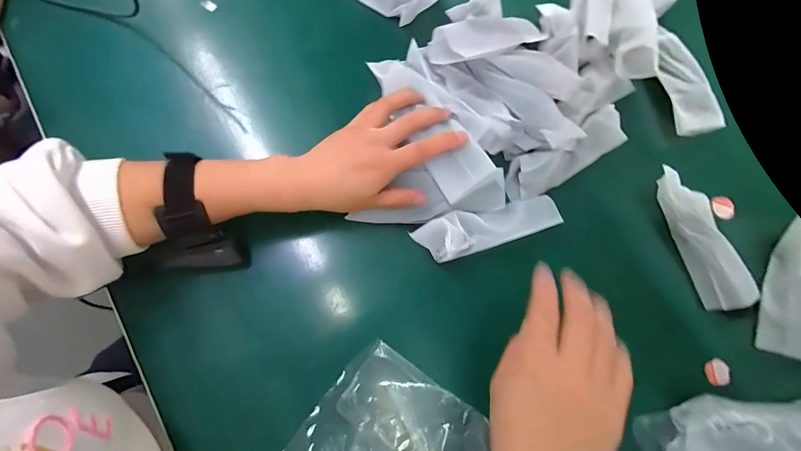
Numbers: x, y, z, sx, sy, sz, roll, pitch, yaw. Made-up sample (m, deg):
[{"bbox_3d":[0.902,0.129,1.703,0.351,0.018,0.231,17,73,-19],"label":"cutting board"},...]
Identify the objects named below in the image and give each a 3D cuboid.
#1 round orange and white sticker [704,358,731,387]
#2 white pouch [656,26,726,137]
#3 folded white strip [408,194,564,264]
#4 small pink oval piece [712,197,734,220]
[{"bbox_3d":[0.306,0.141,0.339,0.020,0.006,0.024,7,76,0],"label":"round orange and white sticker"},{"bbox_3d":[0.310,-0.156,0.384,0.049,0.017,0.120,-24,91,-7],"label":"white pouch"},{"bbox_3d":[0.085,0.000,0.335,0.139,0.025,0.040,-17,77,-5],"label":"folded white strip"},{"bbox_3d":[0.350,-0.019,0.380,0.022,0.005,0.025,16,76,3],"label":"small pink oval piece"}]

